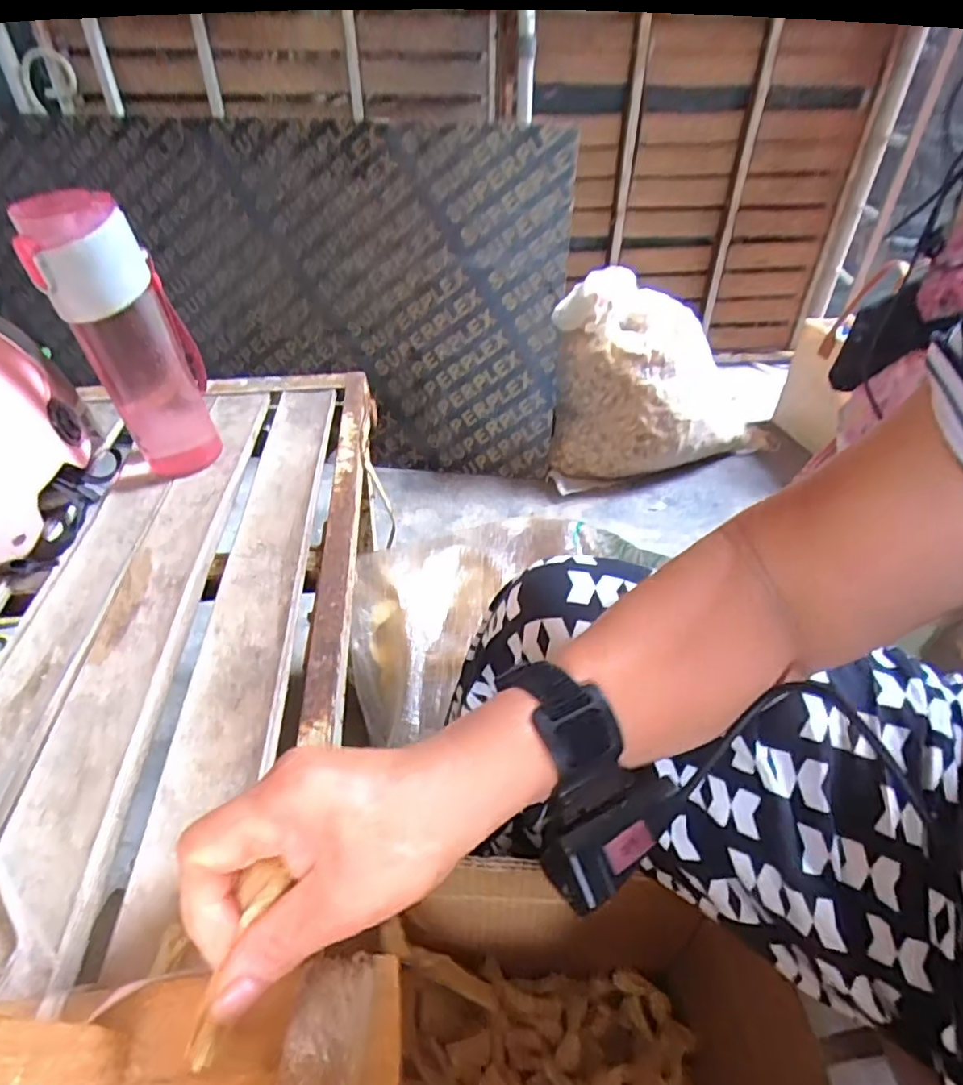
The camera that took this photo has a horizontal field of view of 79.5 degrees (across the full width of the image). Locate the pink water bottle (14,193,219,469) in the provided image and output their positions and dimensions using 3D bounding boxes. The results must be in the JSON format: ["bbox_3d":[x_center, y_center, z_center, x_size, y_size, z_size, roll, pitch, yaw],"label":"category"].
[{"bbox_3d":[-0.286,-0.161,0.481,0.069,0.219,0.082,-7,41,-7],"label":"pink water bottle"}]

